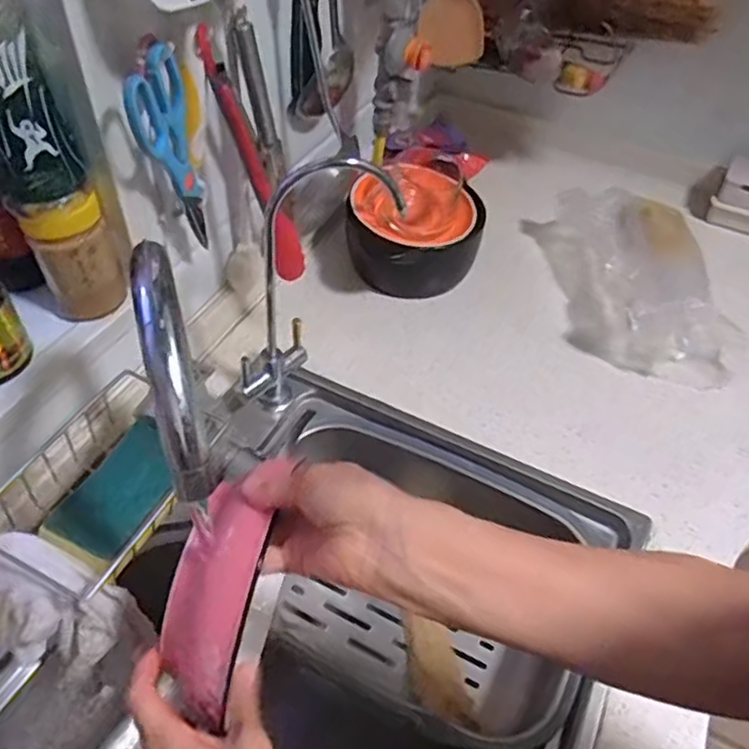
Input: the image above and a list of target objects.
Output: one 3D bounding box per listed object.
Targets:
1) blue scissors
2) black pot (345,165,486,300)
[{"bbox_3d":[-0.173,-0.189,0.568,0.018,0.188,0.069,19,56,16],"label":"blue scissors"},{"bbox_3d":[0.058,-0.185,0.846,0.152,0.110,0.145,2,48,-2],"label":"black pot"}]

